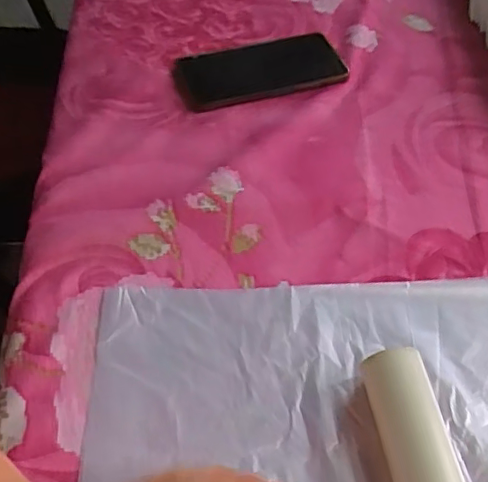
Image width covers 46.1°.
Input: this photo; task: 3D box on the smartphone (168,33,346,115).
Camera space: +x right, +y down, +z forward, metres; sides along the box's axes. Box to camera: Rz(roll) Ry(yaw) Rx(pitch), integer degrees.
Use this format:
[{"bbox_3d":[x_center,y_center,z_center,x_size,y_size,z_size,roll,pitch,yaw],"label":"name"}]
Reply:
[{"bbox_3d":[0.015,-0.173,0.584,0.166,0.012,0.086,-13,55,-11],"label":"smartphone"}]

